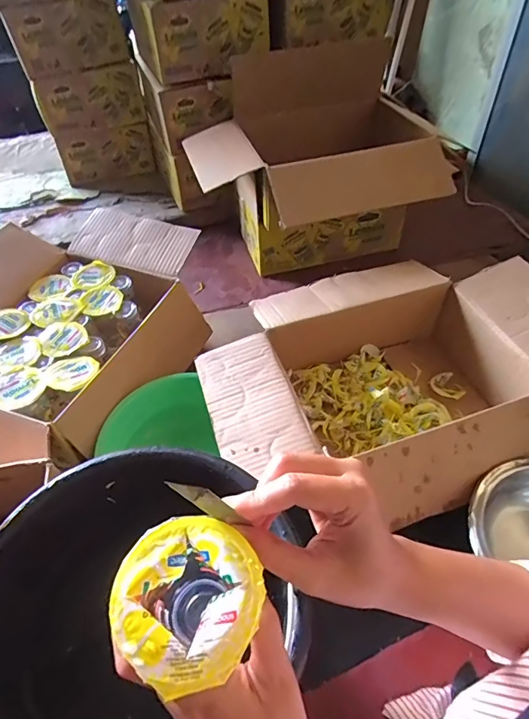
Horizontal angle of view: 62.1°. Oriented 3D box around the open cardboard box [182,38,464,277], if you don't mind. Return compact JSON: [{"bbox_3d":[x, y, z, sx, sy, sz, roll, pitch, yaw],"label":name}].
[{"bbox_3d":[0.094,-0.431,0.969,0.500,0.329,0.337,-9,49,-7],"label":"open cardboard box"}]

